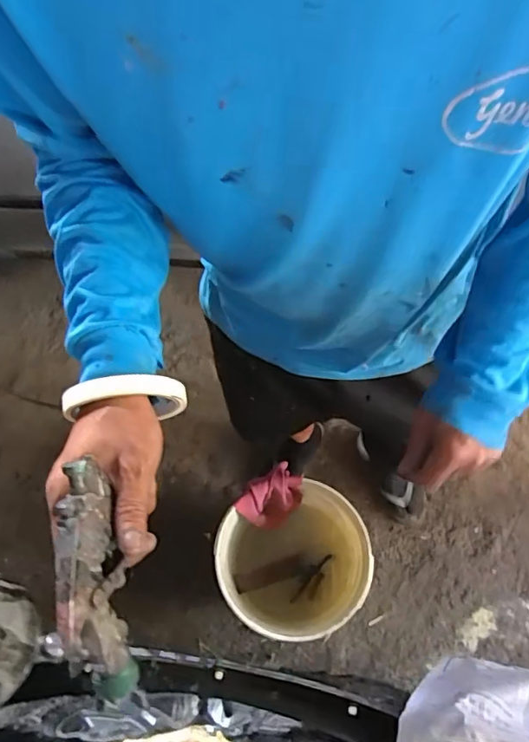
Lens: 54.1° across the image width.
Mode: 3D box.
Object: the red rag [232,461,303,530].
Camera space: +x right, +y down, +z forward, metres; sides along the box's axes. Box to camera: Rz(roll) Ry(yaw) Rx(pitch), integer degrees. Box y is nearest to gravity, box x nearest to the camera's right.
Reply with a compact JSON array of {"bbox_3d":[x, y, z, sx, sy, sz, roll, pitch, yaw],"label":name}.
[{"bbox_3d":[0.015,0.273,1.114,0.138,0.191,0.093,-40,71,-10],"label":"red rag"}]

